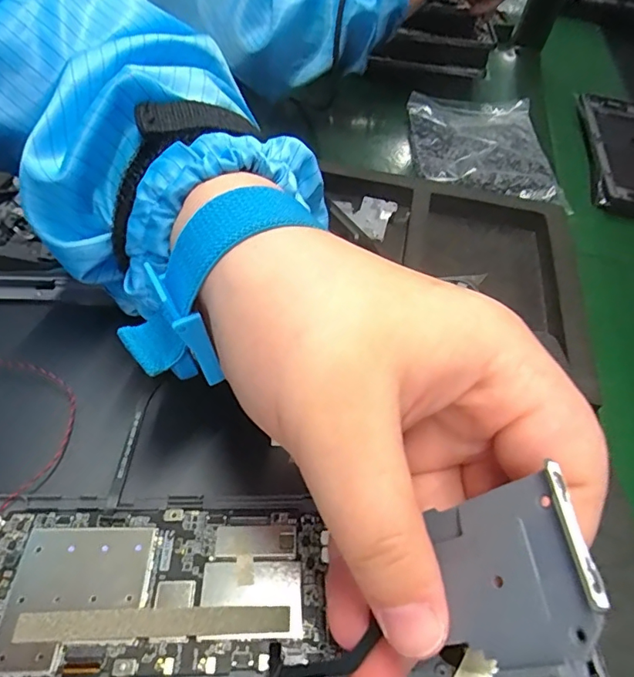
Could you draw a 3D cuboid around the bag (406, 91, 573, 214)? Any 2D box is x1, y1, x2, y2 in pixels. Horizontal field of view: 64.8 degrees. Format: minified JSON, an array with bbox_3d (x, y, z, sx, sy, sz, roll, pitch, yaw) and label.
[{"bbox_3d":[0.178,-0.206,0.546,0.135,0.031,0.234,4,51,-8],"label":"bag"}]

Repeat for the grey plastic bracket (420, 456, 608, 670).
[{"bbox_3d":[0.037,0.046,0.098,0.004,0.034,0.031,21,47,-28],"label":"grey plastic bracket"}]

